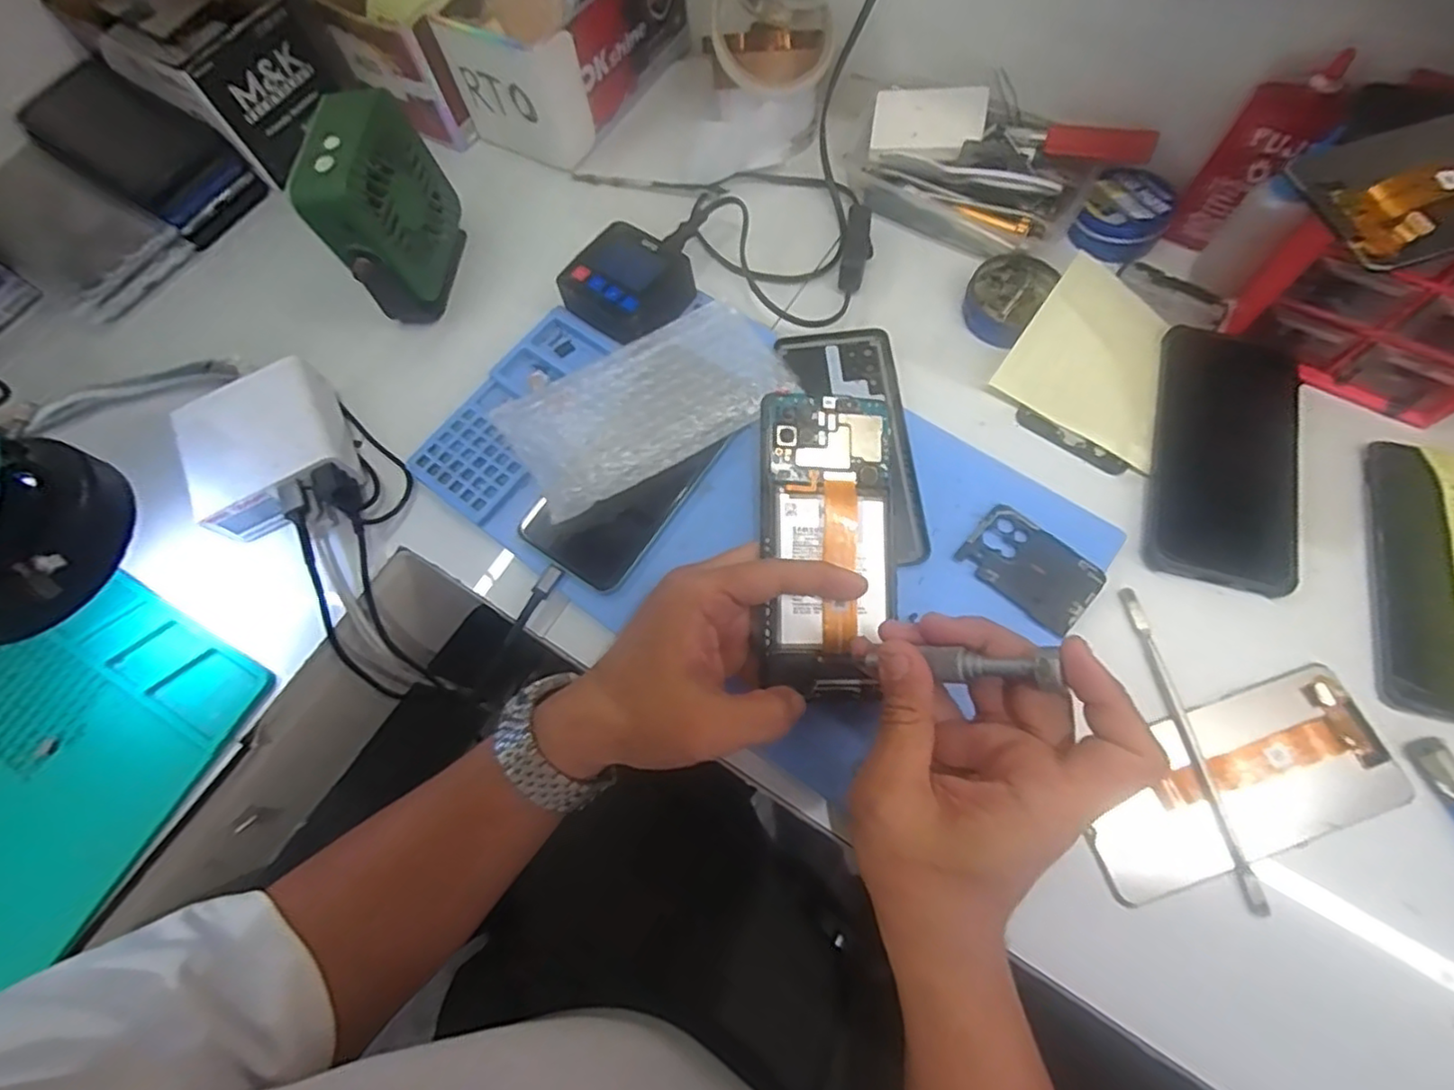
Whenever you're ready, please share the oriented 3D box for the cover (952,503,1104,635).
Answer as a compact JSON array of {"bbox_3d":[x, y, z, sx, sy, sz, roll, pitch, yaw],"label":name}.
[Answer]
[{"bbox_3d":[0.171,0.013,0.367,0.071,0.004,0.046,39,77,17],"label":"cover"}]

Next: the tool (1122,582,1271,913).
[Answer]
[{"bbox_3d":[0.238,0.099,0.335,0.010,0.004,0.160,-10,68,0],"label":"tool"}]

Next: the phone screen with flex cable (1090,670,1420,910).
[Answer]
[{"bbox_3d":[0.255,0.118,0.326,0.158,0.006,0.071,-18,68,-3],"label":"phone screen with flex cable"}]

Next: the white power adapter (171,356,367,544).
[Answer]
[{"bbox_3d":[-0.286,-0.058,0.404,0.089,0.041,0.098,-28,69,-7],"label":"white power adapter"}]

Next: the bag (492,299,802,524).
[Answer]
[{"bbox_3d":[-0.047,-0.086,0.406,0.166,0.025,0.089,-34,70,-9],"label":"bag"}]

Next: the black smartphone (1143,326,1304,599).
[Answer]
[{"bbox_3d":[0.298,-0.055,0.387,0.080,0.008,0.166,13,70,9],"label":"black smartphone"}]

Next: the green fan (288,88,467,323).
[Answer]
[{"bbox_3d":[-0.223,-0.219,0.427,0.046,0.103,0.100,2,69,5],"label":"green fan"}]

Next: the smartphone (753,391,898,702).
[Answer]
[{"bbox_3d":[0.053,-0.002,0.341,0.071,0.008,0.153,3,82,-9],"label":"smartphone"}]

